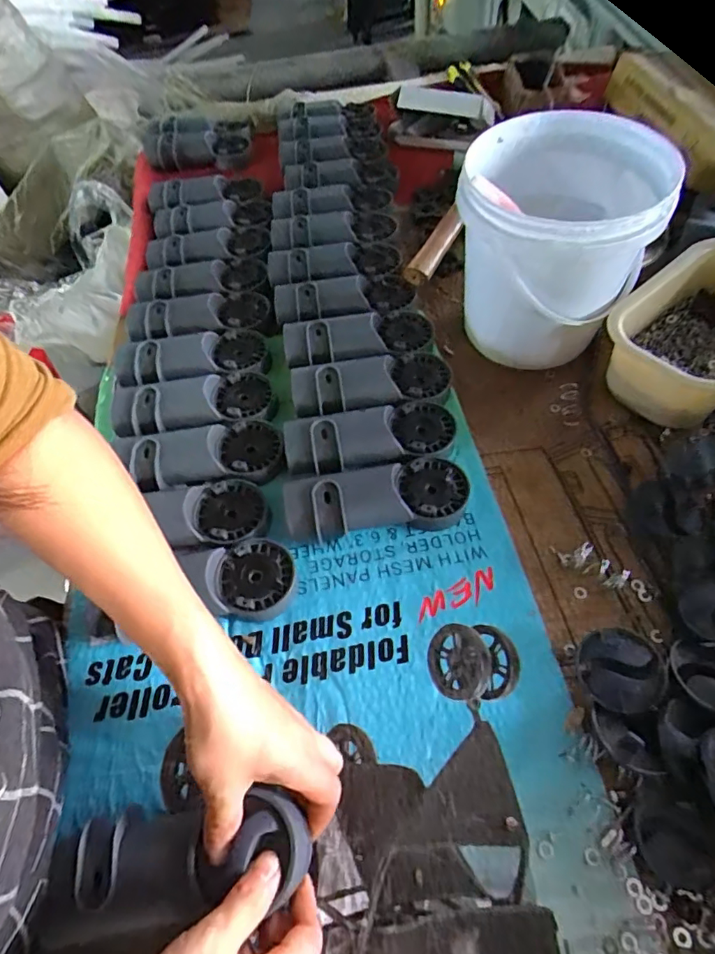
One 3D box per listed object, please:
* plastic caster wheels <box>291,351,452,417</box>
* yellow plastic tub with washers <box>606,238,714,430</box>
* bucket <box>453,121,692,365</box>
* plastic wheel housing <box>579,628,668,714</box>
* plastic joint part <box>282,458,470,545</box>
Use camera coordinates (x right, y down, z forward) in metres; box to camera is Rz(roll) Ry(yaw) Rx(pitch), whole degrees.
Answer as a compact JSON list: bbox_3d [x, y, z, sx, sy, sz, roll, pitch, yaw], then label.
[{"bbox_3d":[0.015,-0.096,0.521,0.158,0.026,0.066,-10,60,-5],"label":"plastic caster wheels"},{"bbox_3d":[0.338,-0.139,0.496,0.221,0.089,0.132,-40,63,-18],"label":"yellow plastic tub with washers"},{"bbox_3d":[0.182,-0.222,0.500,0.169,0.166,0.170,0,59,0],"label":"bucket"},{"bbox_3d":[0.189,0.143,0.372,0.052,0.030,0.054,0,59,0],"label":"plastic wheel housing"},{"bbox_3d":[0.017,0.020,0.453,0.164,0.044,0.061,-12,58,-2],"label":"plastic joint part"}]

